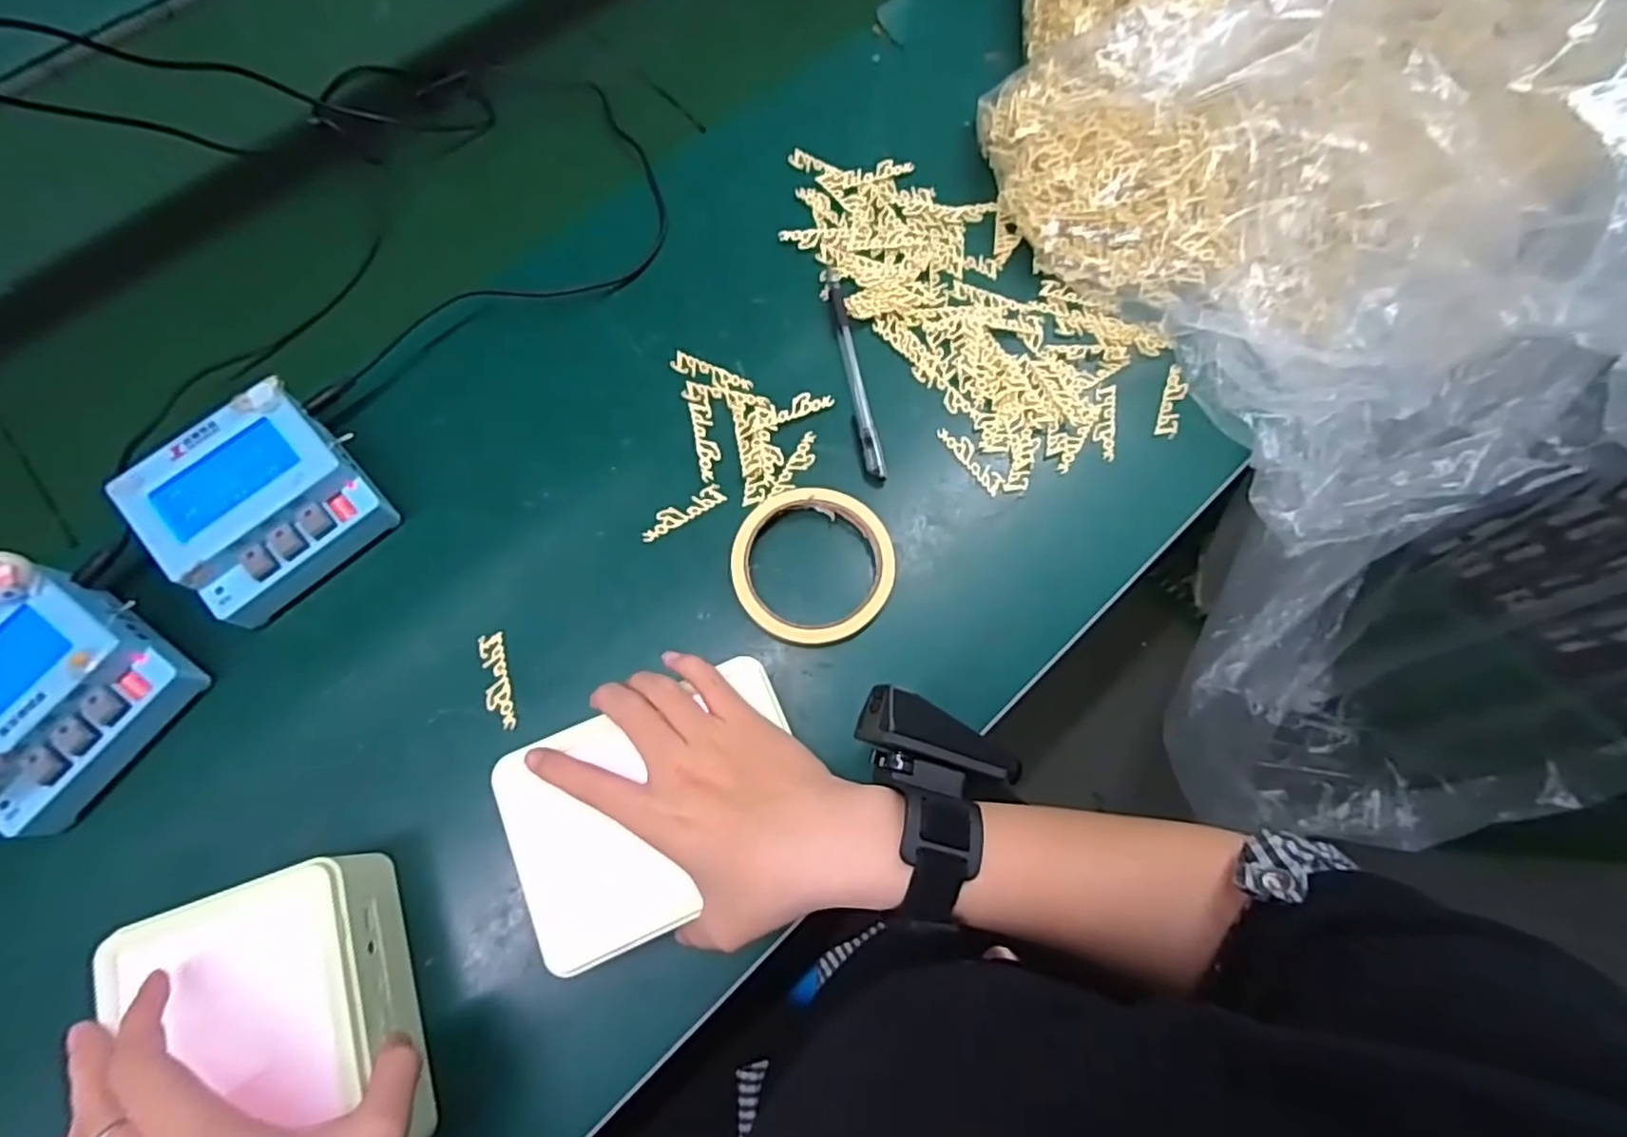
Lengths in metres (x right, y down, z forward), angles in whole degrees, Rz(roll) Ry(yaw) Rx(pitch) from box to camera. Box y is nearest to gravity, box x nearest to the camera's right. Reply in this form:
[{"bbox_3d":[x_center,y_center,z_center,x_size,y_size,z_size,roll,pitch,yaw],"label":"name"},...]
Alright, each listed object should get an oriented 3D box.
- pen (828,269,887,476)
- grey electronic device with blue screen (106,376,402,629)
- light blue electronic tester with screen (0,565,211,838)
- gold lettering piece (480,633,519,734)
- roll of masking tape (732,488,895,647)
[{"bbox_3d":[0.026,-0.132,0.460,0.011,0.007,0.157,-10,72,-4],"label":"pen"},{"bbox_3d":[-0.311,-0.035,0.401,0.100,0.050,0.096,-41,77,-13],"label":"grey electronic device with blue screen"},{"bbox_3d":[-0.398,0.067,0.360,0.107,0.048,0.103,38,75,-4],"label":"light blue electronic tester with screen"},{"bbox_3d":[-0.178,0.064,0.397,0.013,0.004,0.055,-16,72,-6],"label":"gold lettering piece"},{"bbox_3d":[0.000,-0.002,0.410,0.092,0.015,0.092,0,72,-1],"label":"roll of masking tape"}]

